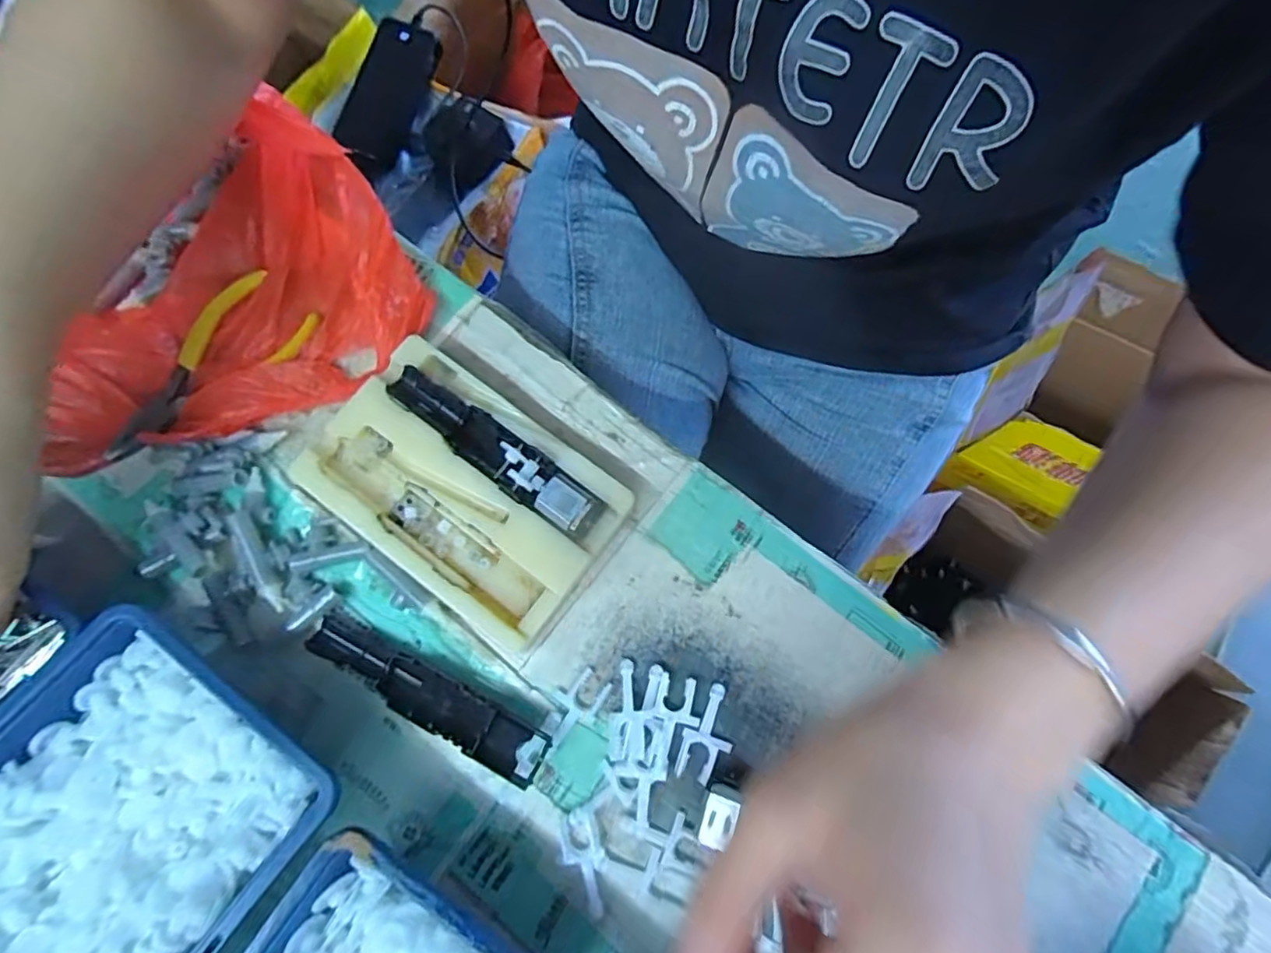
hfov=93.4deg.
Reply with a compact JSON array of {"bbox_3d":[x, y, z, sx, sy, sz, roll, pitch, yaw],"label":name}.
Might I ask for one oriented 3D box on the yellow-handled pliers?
[{"bbox_3d":[-0.216,-0.054,0.300,0.044,0.015,0.111,41,80,10],"label":"yellow-handled pliers"}]

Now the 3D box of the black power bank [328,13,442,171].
[{"bbox_3d":[-0.283,-0.440,0.682,0.079,0.009,0.151,25,92,-4],"label":"black power bank"}]

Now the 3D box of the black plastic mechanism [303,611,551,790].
[{"bbox_3d":[-0.094,0.097,0.265,0.118,0.014,0.022,27,78,7],"label":"black plastic mechanism"}]

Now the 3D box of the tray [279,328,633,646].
[{"bbox_3d":[-0.081,0.005,0.282,0.137,0.026,0.089,35,79,9],"label":"tray"}]

